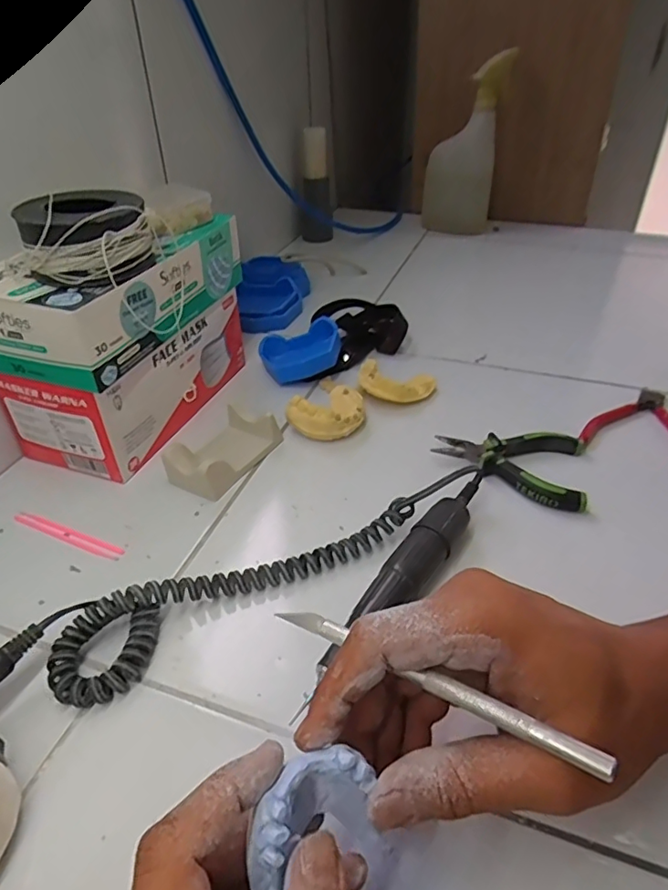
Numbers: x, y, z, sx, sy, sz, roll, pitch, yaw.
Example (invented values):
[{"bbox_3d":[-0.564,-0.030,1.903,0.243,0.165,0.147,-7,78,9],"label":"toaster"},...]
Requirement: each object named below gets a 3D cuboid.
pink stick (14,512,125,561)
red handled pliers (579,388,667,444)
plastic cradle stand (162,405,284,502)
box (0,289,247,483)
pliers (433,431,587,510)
[{"bbox_3d":[-0.188,0.062,0.385,0.091,0.004,0.010,15,41,20],"label":"pink stick"},{"bbox_3d":[0.260,-0.018,0.462,0.085,0.013,0.098,17,41,22],"label":"red handled pliers"},{"bbox_3d":[-0.088,0.003,0.429,0.052,0.033,0.084,18,42,23],"label":"plastic cradle stand"},{"bbox_3d":[-0.168,-0.064,0.478,0.103,0.086,0.196,14,40,18],"label":"box"},{"bbox_3d":[0.134,0.014,0.422,0.109,0.017,0.073,9,39,13],"label":"pliers"}]

